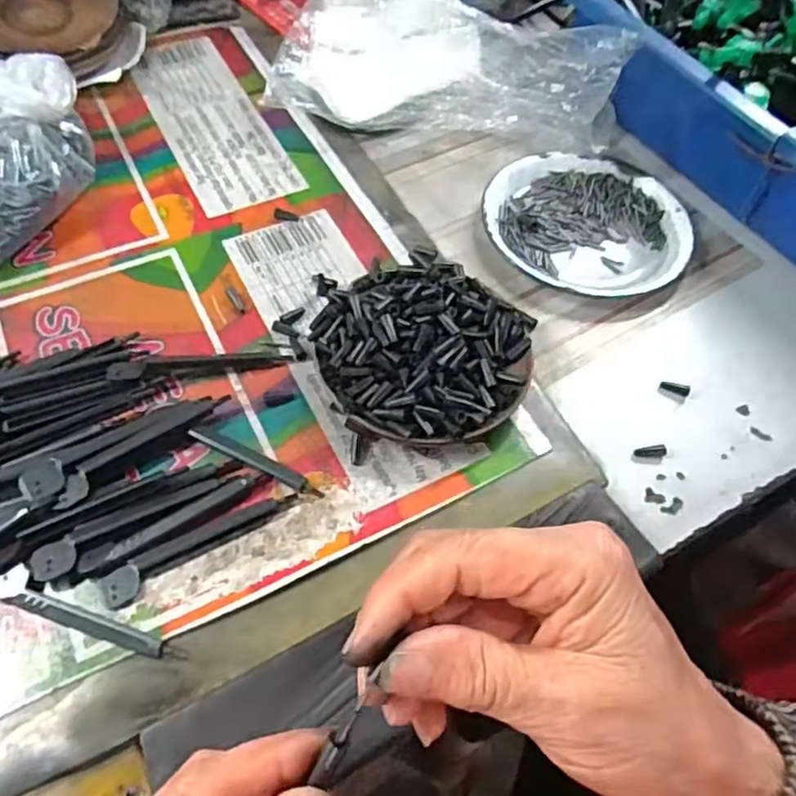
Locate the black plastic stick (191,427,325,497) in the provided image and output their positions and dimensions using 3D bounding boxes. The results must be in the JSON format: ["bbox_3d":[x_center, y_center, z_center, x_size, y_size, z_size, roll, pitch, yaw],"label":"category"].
[{"bbox_3d":[-0.071,0.031,0.318,0.075,0.004,0.009,24,58,12],"label":"black plastic stick"}]

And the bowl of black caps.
[{"bbox_3d":[0.014,-0.027,0.347,0.109,0.033,0.113,2,56,-3],"label":"bowl of black caps"}]

